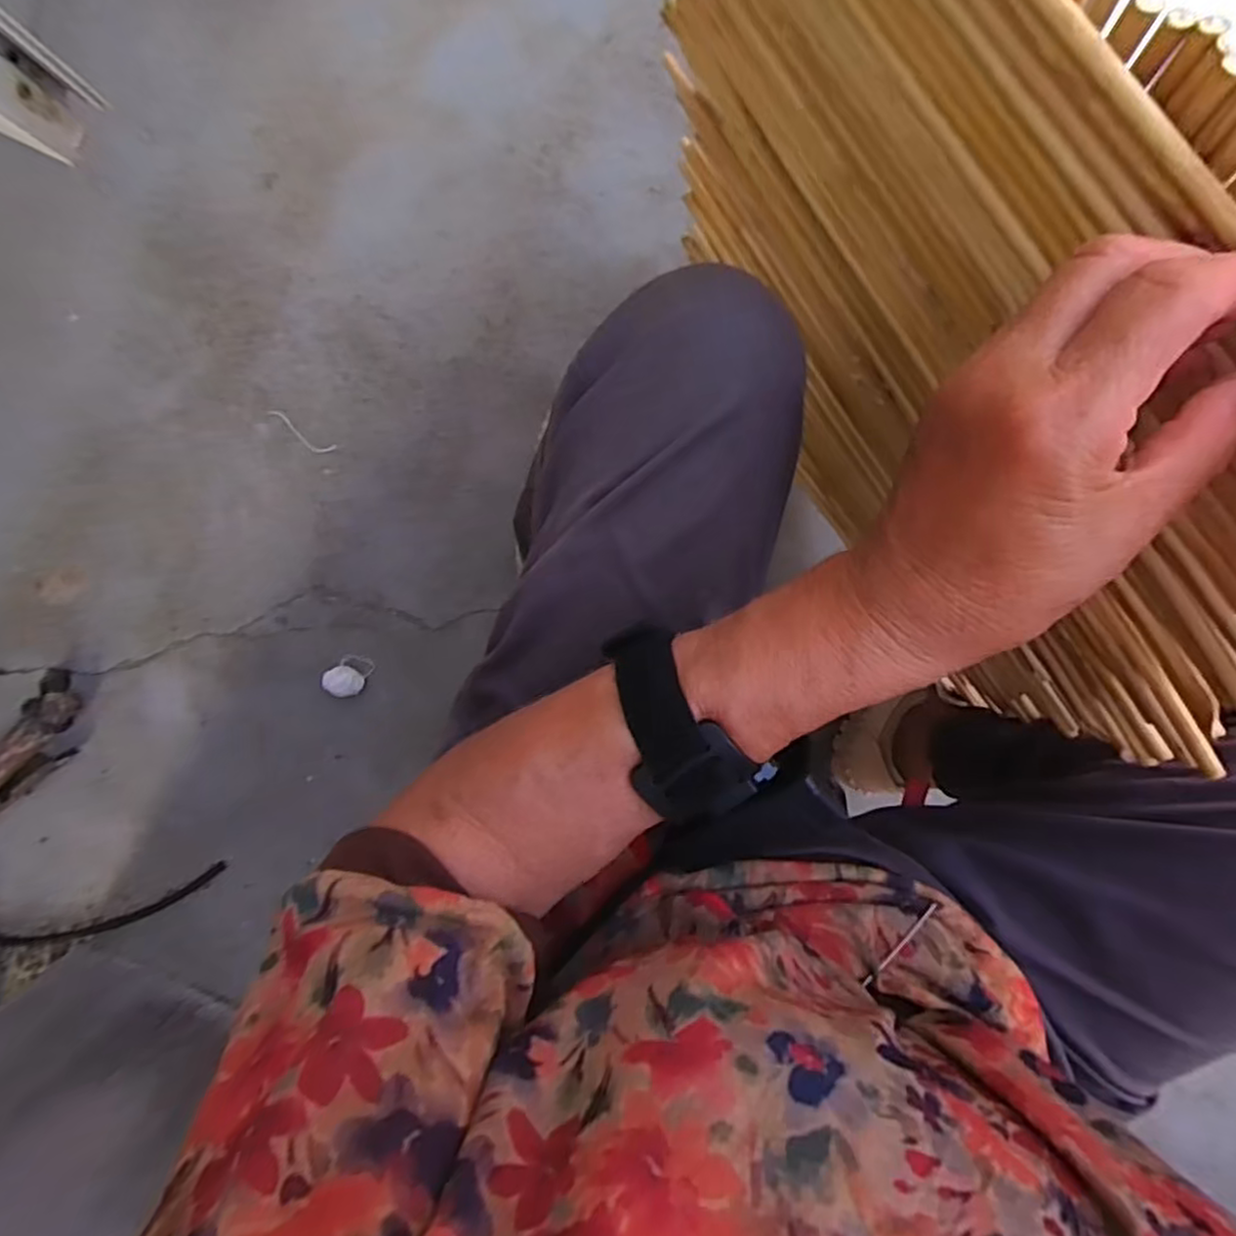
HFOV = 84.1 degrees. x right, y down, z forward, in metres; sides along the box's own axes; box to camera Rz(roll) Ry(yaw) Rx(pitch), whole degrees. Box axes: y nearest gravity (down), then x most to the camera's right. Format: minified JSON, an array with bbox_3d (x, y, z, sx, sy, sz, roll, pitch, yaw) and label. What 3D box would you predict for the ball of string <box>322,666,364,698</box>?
[{"bbox_3d":[-0.294,0.067,0.738,0.037,0.037,0.029,38,94,-9],"label":"ball of string"}]

